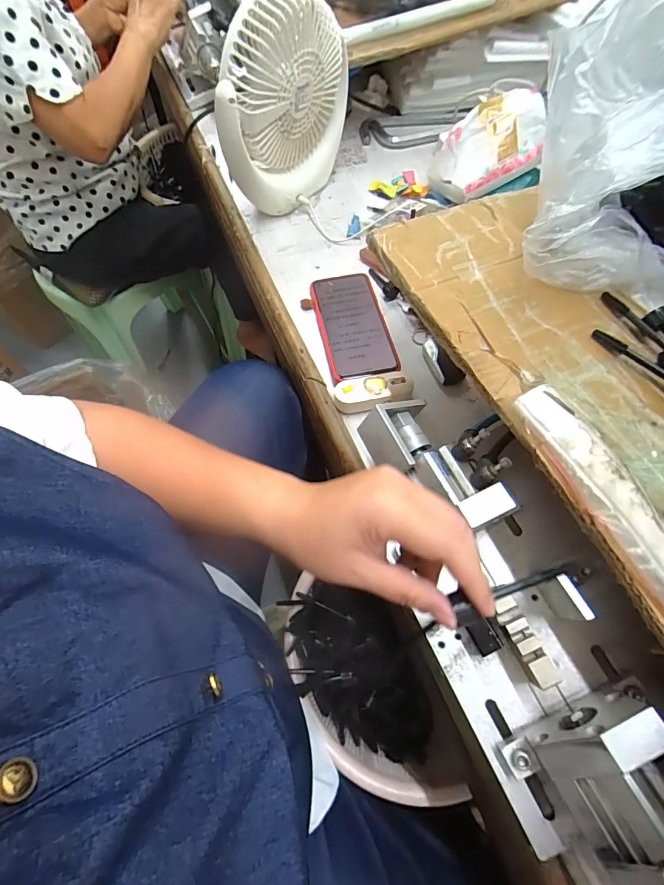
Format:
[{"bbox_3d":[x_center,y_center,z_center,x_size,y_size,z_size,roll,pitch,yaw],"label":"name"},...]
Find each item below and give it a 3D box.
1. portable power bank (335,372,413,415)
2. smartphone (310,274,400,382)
[{"bbox_3d":[0.045,-0.055,0.434,0.083,0.015,0.037,-9,65,-4],"label":"portable power bank"},{"bbox_3d":[0.025,-0.140,0.485,0.075,0.014,0.161,-11,65,-5],"label":"smartphone"}]

